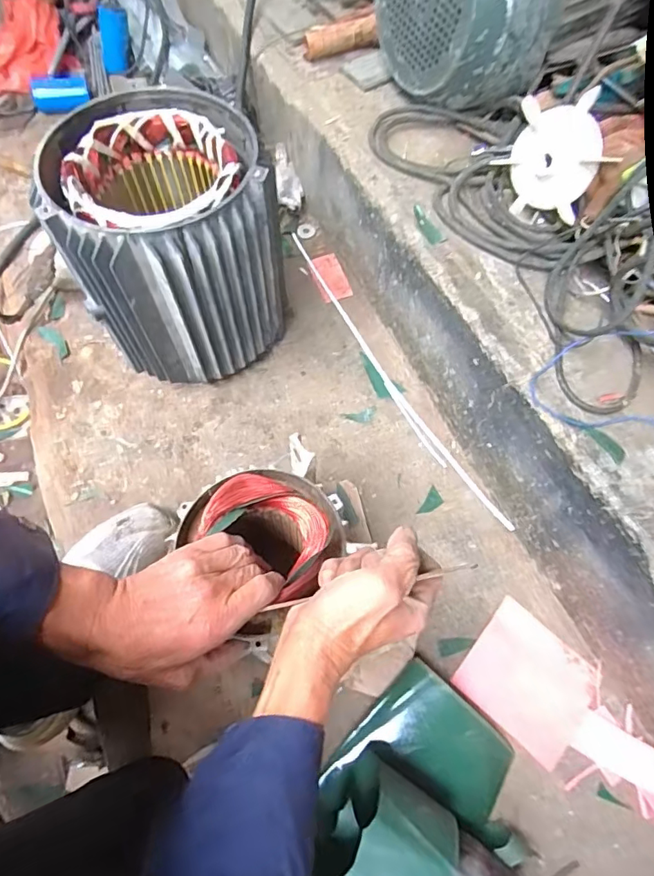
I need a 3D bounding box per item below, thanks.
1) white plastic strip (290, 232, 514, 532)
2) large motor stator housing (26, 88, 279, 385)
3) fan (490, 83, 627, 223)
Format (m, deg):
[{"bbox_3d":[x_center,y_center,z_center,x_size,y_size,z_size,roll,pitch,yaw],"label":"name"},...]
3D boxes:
[{"bbox_3d":[0.078,-0.106,0.715,0.029,0.008,0.557,-25,68,-15],"label":"white plastic strip"},{"bbox_3d":[-0.188,-0.228,0.619,0.237,0.262,0.233,-11,65,-9],"label":"large motor stator housing"},{"bbox_3d":[0.247,-0.311,0.545,0.023,0.120,0.117,-22,65,-41],"label":"fan"}]

